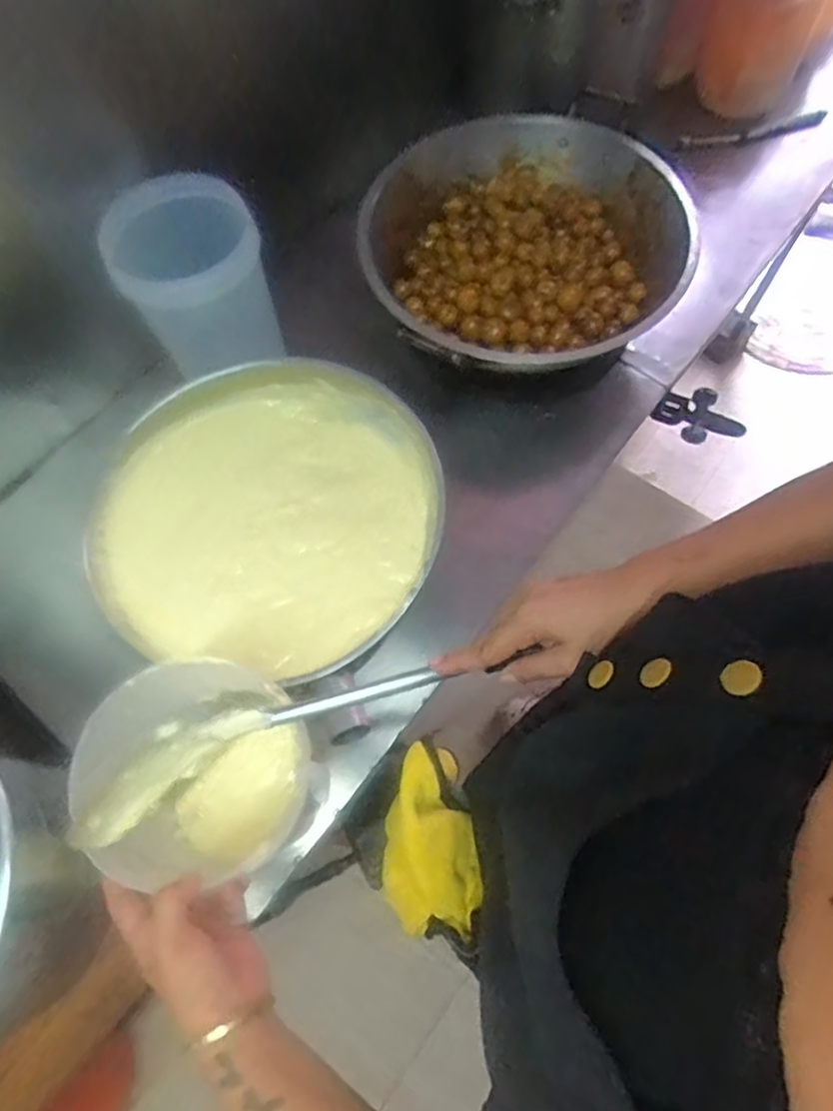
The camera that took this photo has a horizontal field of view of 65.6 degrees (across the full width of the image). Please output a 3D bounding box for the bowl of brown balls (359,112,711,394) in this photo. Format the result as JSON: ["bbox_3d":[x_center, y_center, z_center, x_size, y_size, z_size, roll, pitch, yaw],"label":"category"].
[{"bbox_3d":[0.132,-0.371,0.842,0.385,0.153,0.375,-1,66,2],"label":"bowl of brown balls"}]

